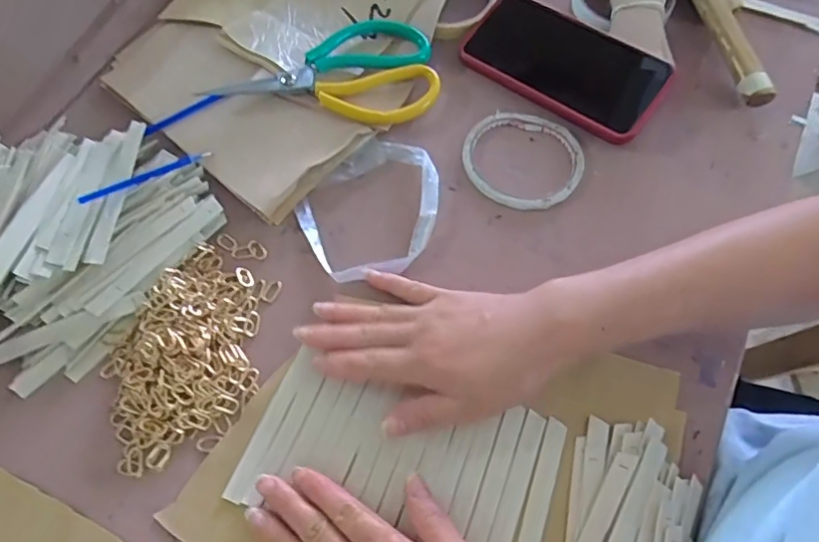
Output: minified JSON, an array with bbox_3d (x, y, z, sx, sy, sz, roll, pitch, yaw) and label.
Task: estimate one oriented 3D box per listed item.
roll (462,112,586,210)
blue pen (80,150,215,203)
[{"bbox_3d":[0.090,-0.089,0.453,0.094,0.006,0.083,21,69,11],"label":"roll"},{"bbox_3d":[-0.195,-0.071,0.429,0.009,0.006,0.101,44,53,18],"label":"blue pen"}]

